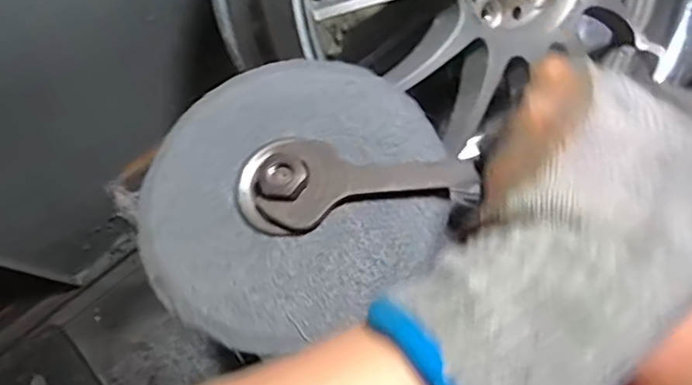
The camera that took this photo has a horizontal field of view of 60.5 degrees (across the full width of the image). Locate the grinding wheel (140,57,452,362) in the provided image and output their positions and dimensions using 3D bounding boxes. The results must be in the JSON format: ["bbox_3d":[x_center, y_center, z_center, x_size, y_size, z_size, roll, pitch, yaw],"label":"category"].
[{"bbox_3d":[-0.026,-0.002,0.282,0.143,0.025,0.130,0,74,-1],"label":"grinding wheel"}]

